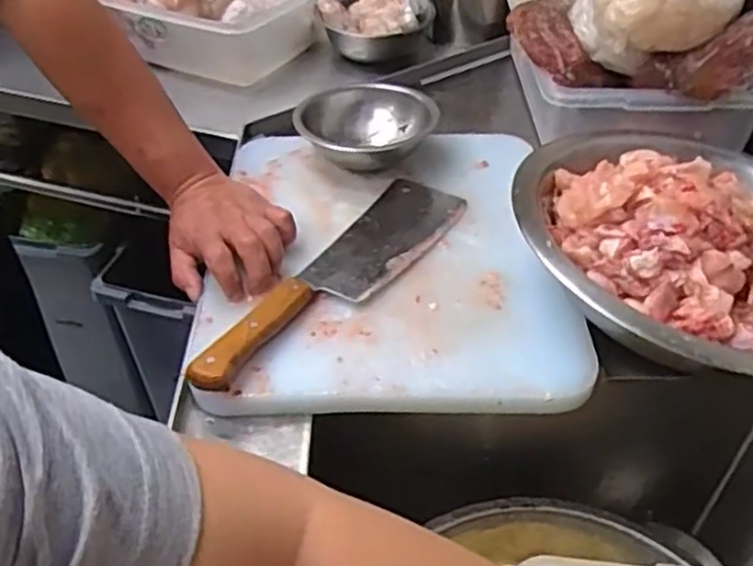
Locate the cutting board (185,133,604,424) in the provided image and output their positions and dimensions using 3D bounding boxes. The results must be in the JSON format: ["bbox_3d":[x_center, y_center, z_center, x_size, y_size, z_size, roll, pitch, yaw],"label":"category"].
[{"bbox_3d":[0.007,-0.036,0.708,0.325,0.031,0.389,-1,44,0],"label":"cutting board"}]

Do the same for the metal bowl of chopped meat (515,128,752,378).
[{"bbox_3d":[0.281,-0.038,0.621,0.300,0.102,0.315,0,44,0],"label":"metal bowl of chopped meat"}]

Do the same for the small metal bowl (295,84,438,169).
[{"bbox_3d":[-0.014,-0.162,0.801,0.146,0.060,0.143,16,46,17],"label":"small metal bowl"}]

